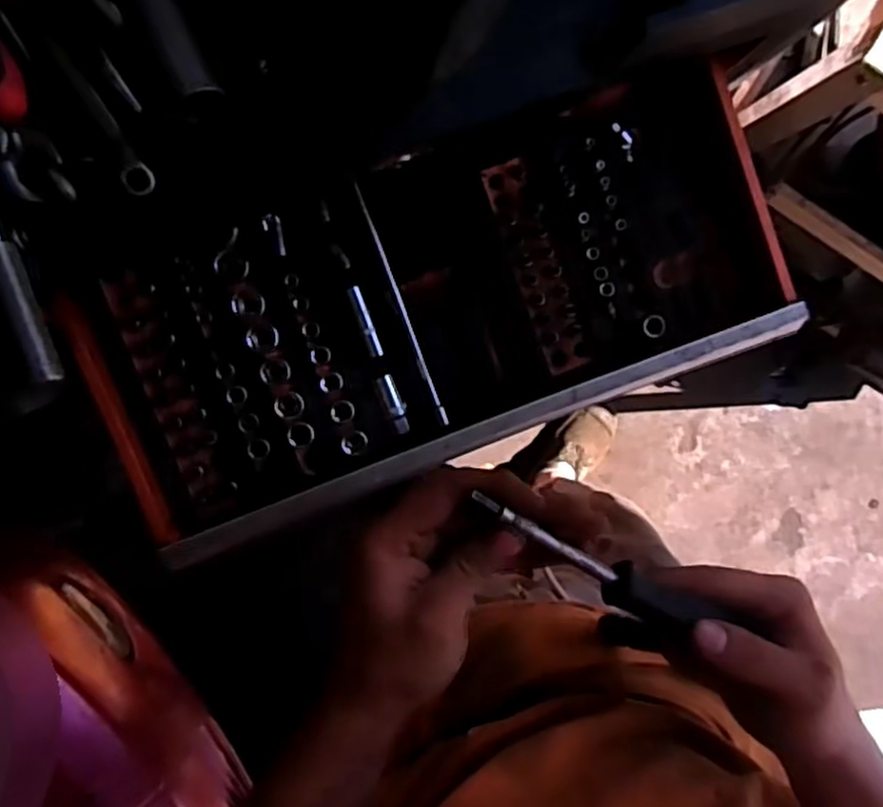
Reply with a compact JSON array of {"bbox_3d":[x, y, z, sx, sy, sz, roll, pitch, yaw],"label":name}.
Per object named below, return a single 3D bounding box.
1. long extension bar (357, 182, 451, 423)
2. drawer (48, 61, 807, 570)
[{"bbox_3d":[-0.035,-0.086,0.655,0.007,0.008,0.223,-21,97,-3],"label":"long extension bar"},{"bbox_3d":[-0.010,-0.093,0.644,0.601,0.058,0.290,-20,97,-3],"label":"drawer"}]

